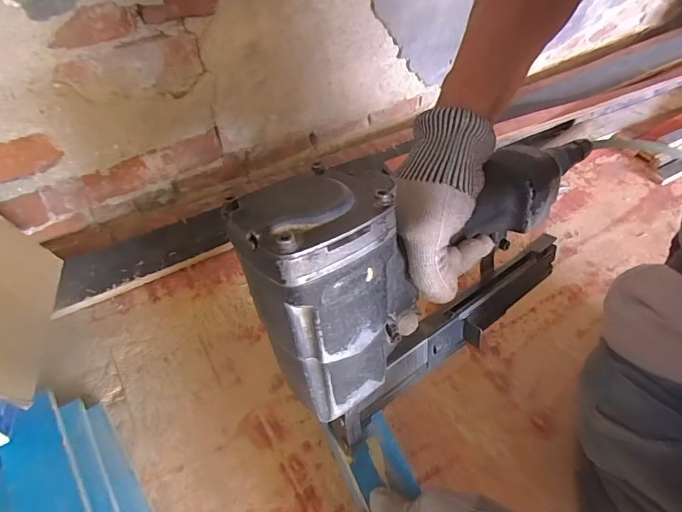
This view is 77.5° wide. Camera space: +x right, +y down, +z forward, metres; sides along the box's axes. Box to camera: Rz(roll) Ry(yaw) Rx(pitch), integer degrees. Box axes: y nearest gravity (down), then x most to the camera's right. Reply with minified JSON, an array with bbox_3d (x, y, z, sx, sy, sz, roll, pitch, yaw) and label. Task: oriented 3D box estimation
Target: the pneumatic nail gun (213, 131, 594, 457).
[{"bbox_3d":[0.083,-0.013,0.338,0.340,0.216,0.098,-34,56,-26],"label":"pneumatic nail gun"}]

